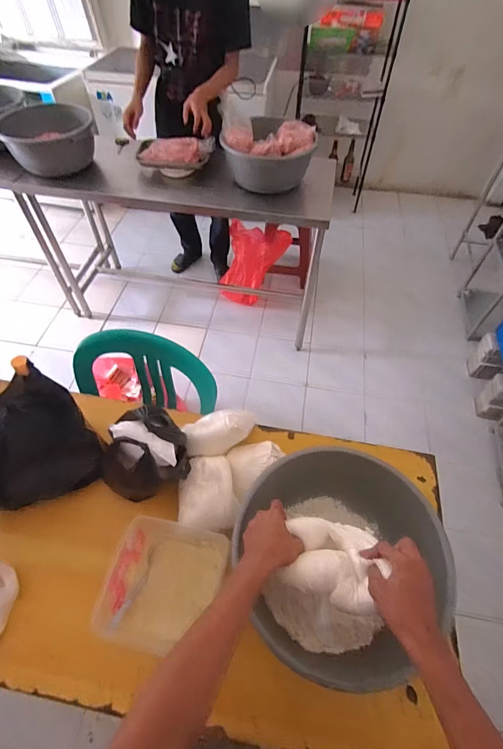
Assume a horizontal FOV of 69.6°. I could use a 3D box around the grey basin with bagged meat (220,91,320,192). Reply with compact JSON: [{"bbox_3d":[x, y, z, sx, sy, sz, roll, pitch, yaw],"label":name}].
[{"bbox_3d":[0.054,-0.919,1.472,0.352,0.242,0.343,-6,55,-5],"label":"grey basin with bagged meat"}]

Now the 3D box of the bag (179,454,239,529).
[{"bbox_3d":[-0.092,0.249,0.766,0.125,0.081,0.133,1,55,0],"label":"bag"}]

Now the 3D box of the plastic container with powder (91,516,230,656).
[{"bbox_3d":[-0.162,0.402,0.699,0.203,0.085,0.210,11,56,7],"label":"plastic container with powder"}]

